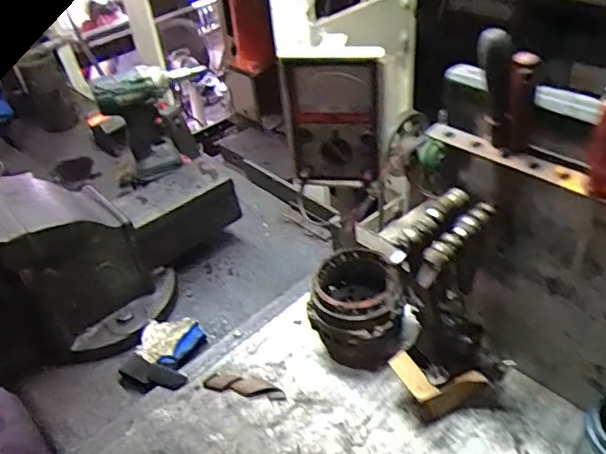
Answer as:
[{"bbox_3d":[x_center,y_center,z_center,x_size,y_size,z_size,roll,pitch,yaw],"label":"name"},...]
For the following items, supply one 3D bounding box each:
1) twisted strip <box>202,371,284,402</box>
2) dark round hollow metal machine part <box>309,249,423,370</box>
[{"bbox_3d":[-0.080,0.223,0.783,0.117,0.007,0.033,7,42,16],"label":"twisted strip"},{"bbox_3d":[0.086,0.113,0.794,0.128,0.128,0.137,-4,40,3],"label":"dark round hollow metal machine part"}]

